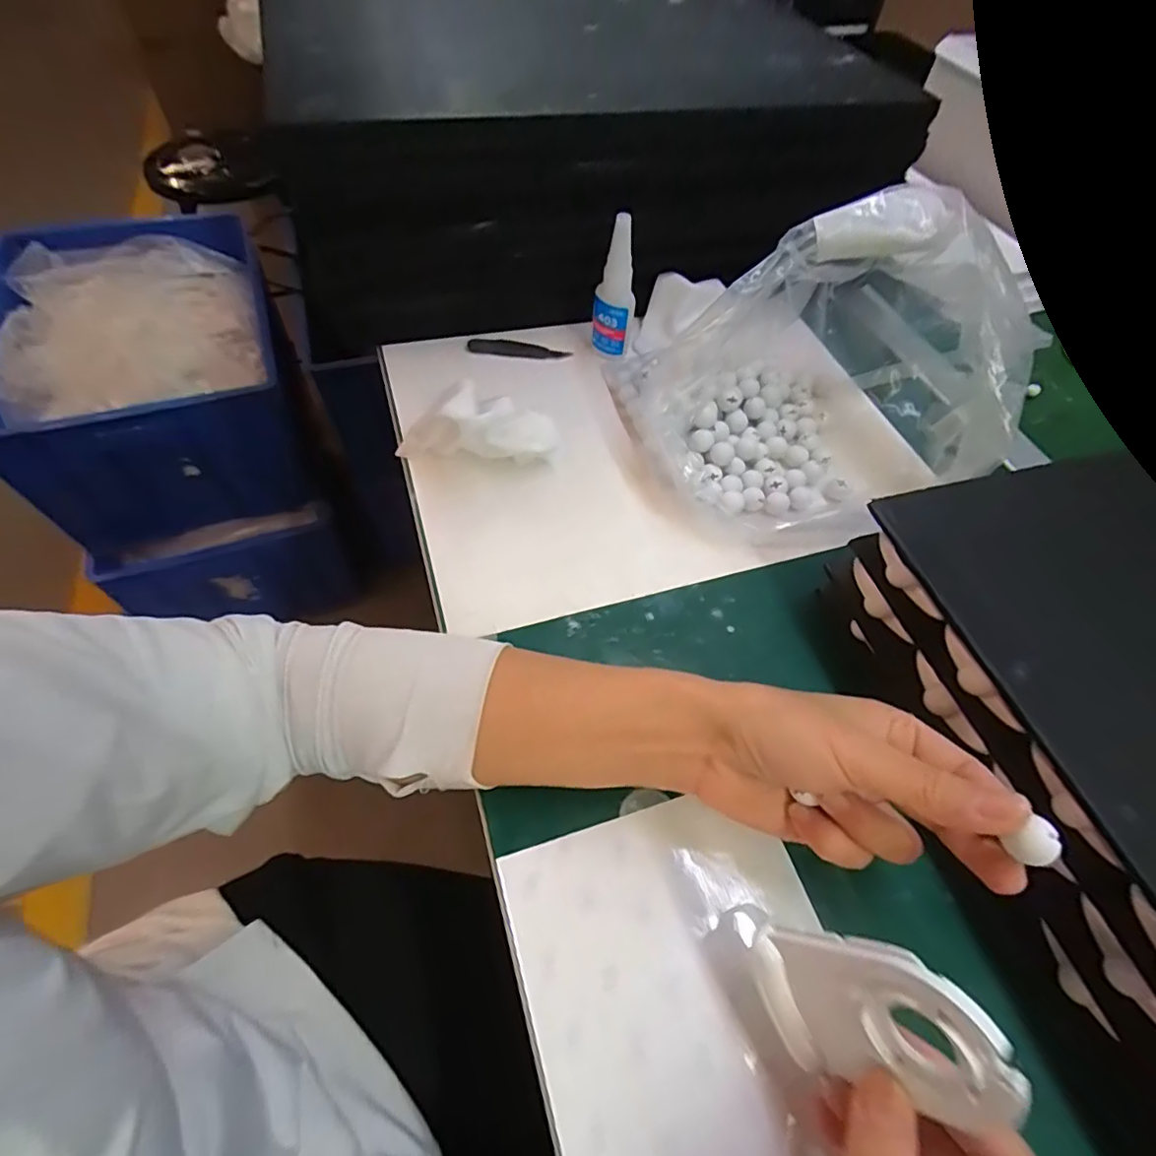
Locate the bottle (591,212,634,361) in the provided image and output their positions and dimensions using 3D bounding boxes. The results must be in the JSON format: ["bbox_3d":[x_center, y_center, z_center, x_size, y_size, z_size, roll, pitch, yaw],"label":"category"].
[{"bbox_3d":[0.029,-0.223,0.448,0.029,0.101,0.021,4,57,-1],"label":"bottle"}]

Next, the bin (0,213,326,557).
[{"bbox_3d":[-0.706,-0.349,0.987,0.398,0.256,0.524,-22,61,-17],"label":"bin"}]

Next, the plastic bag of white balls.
[{"bbox_3d":[0.178,-0.163,0.400,0.271,0.148,0.228,-22,61,-17],"label":"plastic bag of white balls"}]

